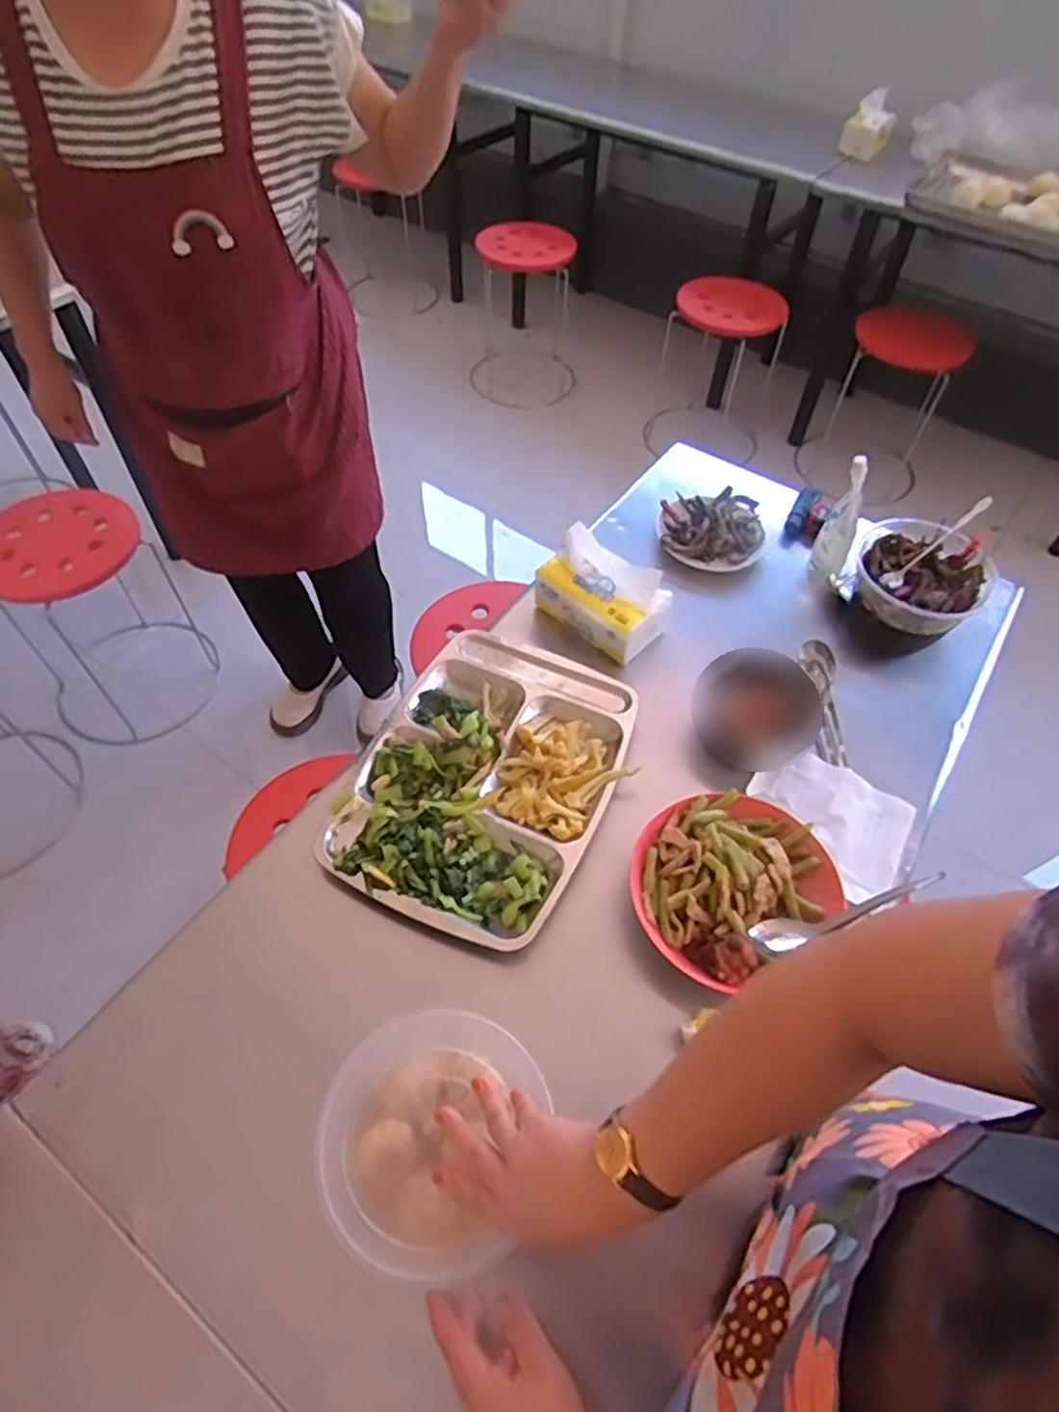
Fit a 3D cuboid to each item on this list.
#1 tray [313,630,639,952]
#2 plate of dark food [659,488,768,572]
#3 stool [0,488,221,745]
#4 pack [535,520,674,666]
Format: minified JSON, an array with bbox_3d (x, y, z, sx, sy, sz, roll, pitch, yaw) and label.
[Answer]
[{"bbox_3d":[-0.043,0.068,0.774,0.242,0.030,0.335,21,56,13],"label":"tray"},{"bbox_3d":[0.252,-0.247,1.016,0.142,0.042,0.133,1,54,-1],"label":"plate of dark food"},{"bbox_3d":[-0.898,-0.193,1.542,0.301,0.421,0.336,-32,61,-23],"label":"stool"},{"bbox_3d":[0.093,-0.140,0.893,0.150,0.084,0.101,38,61,23],"label":"pack"}]

